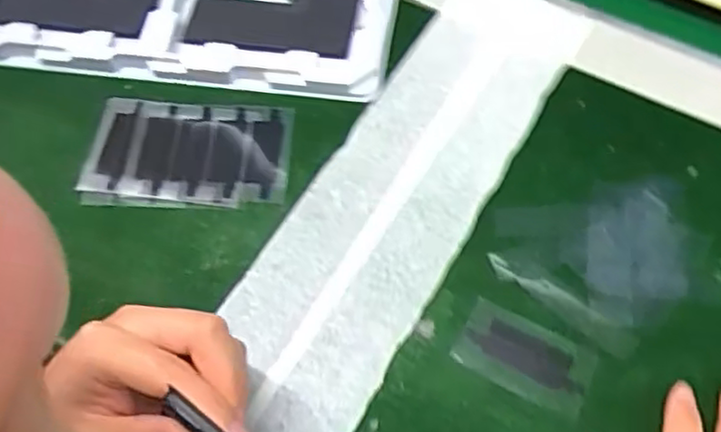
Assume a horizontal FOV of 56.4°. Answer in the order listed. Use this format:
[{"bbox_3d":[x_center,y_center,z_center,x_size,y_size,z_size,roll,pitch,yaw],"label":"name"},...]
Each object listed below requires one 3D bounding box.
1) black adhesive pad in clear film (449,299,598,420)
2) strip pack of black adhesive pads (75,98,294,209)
[{"bbox_3d":[0.082,0.070,0.337,0.065,0.004,0.037,25,66,16],"label":"black adhesive pad in clear film"},{"bbox_3d":[-0.103,-0.036,0.398,0.119,0.008,0.072,3,62,6],"label":"strip pack of black adhesive pads"}]

